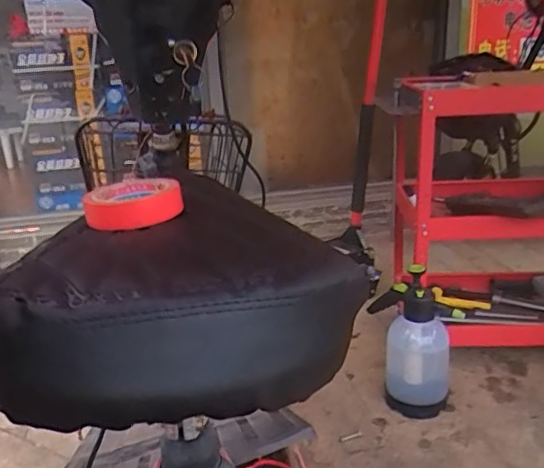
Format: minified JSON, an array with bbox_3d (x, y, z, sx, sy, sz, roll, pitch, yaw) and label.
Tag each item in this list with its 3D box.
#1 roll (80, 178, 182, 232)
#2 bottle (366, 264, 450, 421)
[{"bbox_3d":[-0.082,-0.018,0.333,0.055,0.019,0.051,-2,19,1],"label":"roll"},{"bbox_3d":[0.321,0.255,1.327,0.120,0.295,0.182,-6,20,-14],"label":"bottle"}]

